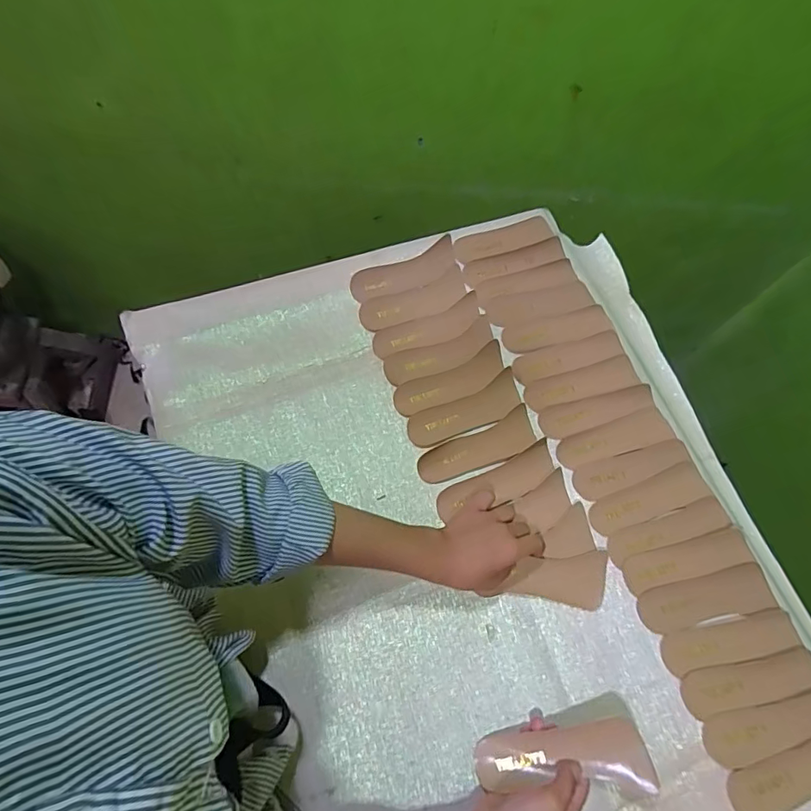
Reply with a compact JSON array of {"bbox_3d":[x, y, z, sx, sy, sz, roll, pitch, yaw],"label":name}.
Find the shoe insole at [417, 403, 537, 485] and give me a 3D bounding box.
[{"bbox_3d":[0.085,0.052,0.585,0.145,0.008,0.047,-22,70,-14],"label":"shoe insole"}]

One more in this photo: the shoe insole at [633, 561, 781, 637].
[{"bbox_3d":[0.328,0.213,0.545,0.146,0.009,0.046,-10,68,-9],"label":"shoe insole"}]

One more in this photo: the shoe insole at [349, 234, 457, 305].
[{"bbox_3d":[0.001,-0.180,0.679,0.156,0.005,0.052,-25,81,-11],"label":"shoe insole"}]

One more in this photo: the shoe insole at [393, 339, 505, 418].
[{"bbox_3d":[0.058,-0.029,0.624,0.150,0.010,0.048,-22,70,-14],"label":"shoe insole"}]

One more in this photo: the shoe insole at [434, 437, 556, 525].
[{"bbox_3d":[0.105,0.091,0.570,0.146,0.014,0.044,-22,70,-14],"label":"shoe insole"}]

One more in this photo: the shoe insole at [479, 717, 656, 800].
[{"bbox_3d":[0.138,0.318,0.446,0.149,0.025,0.051,-12,65,14],"label":"shoe insole"}]

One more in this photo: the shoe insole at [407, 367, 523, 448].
[{"bbox_3d":[0.074,0.008,0.611,0.147,0.014,0.048,-23,70,-14],"label":"shoe insole"}]

